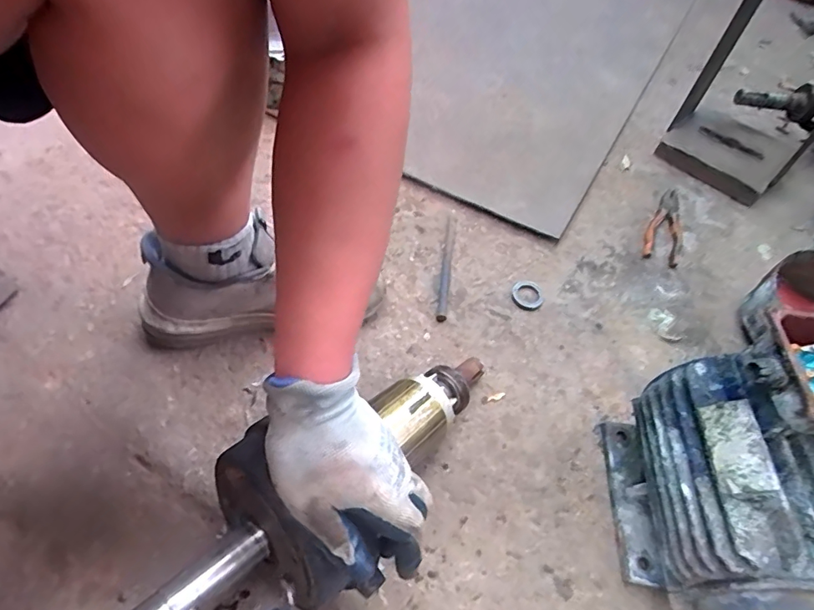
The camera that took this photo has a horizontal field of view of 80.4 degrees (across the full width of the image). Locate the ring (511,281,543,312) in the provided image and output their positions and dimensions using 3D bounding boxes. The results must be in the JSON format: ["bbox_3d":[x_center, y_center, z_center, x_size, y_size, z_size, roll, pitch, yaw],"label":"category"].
[{"bbox_3d":[0.177,-0.014,0.709,0.047,0.010,0.051,4,54,-5],"label":"ring"}]

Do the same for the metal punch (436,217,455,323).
[{"bbox_3d":[0.060,-0.059,0.722,0.013,0.011,0.198,10,53,0],"label":"metal punch"}]

